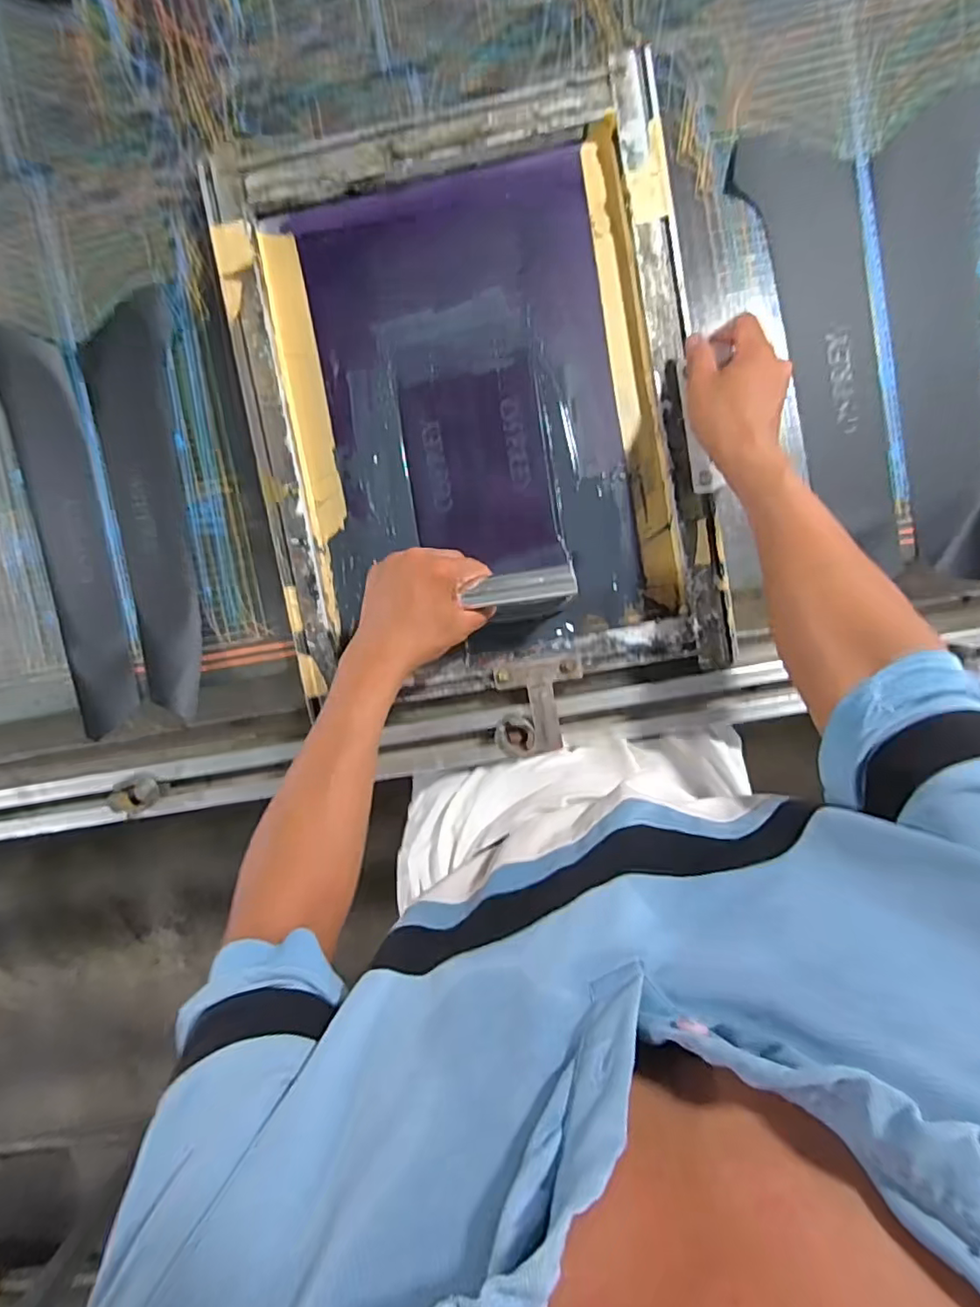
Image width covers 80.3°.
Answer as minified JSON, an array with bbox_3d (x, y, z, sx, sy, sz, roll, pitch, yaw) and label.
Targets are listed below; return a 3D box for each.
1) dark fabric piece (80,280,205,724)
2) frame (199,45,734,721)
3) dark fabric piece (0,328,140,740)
[{"bbox_3d":[-0.366,-0.149,0.617,0.095,0.010,0.425,-3,94,8],"label":"dark fabric piece"},{"bbox_3d":[-0.022,-0.235,0.563,0.415,0.035,0.535,-10,93,6],"label":"frame"},{"bbox_3d":[-0.455,-0.132,0.626,0.100,0.009,0.433,-12,93,6],"label":"dark fabric piece"}]

